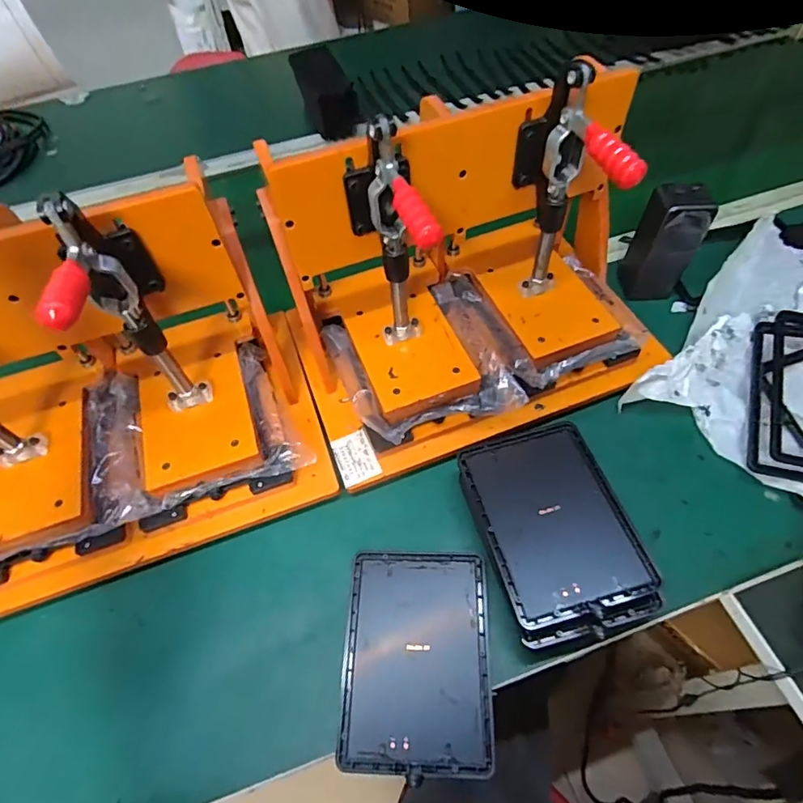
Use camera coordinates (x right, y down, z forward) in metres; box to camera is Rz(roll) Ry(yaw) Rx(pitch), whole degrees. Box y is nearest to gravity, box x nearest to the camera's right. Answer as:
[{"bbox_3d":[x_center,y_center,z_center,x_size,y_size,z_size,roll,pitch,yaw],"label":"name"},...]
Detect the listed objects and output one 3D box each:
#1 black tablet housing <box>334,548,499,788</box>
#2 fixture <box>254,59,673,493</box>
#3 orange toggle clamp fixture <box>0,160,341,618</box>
[{"bbox_3d":[0.012,0.209,0.410,0.118,0.006,0.162,0,56,5],"label":"black tablet housing"},{"bbox_3d":[0.065,-0.122,0.475,0.373,0.249,0.227,-19,57,-8],"label":"fixture"},{"bbox_3d":[-0.282,-0.007,0.423,0.367,0.244,0.235,-20,57,-8],"label":"orange toggle clamp fixture"}]

